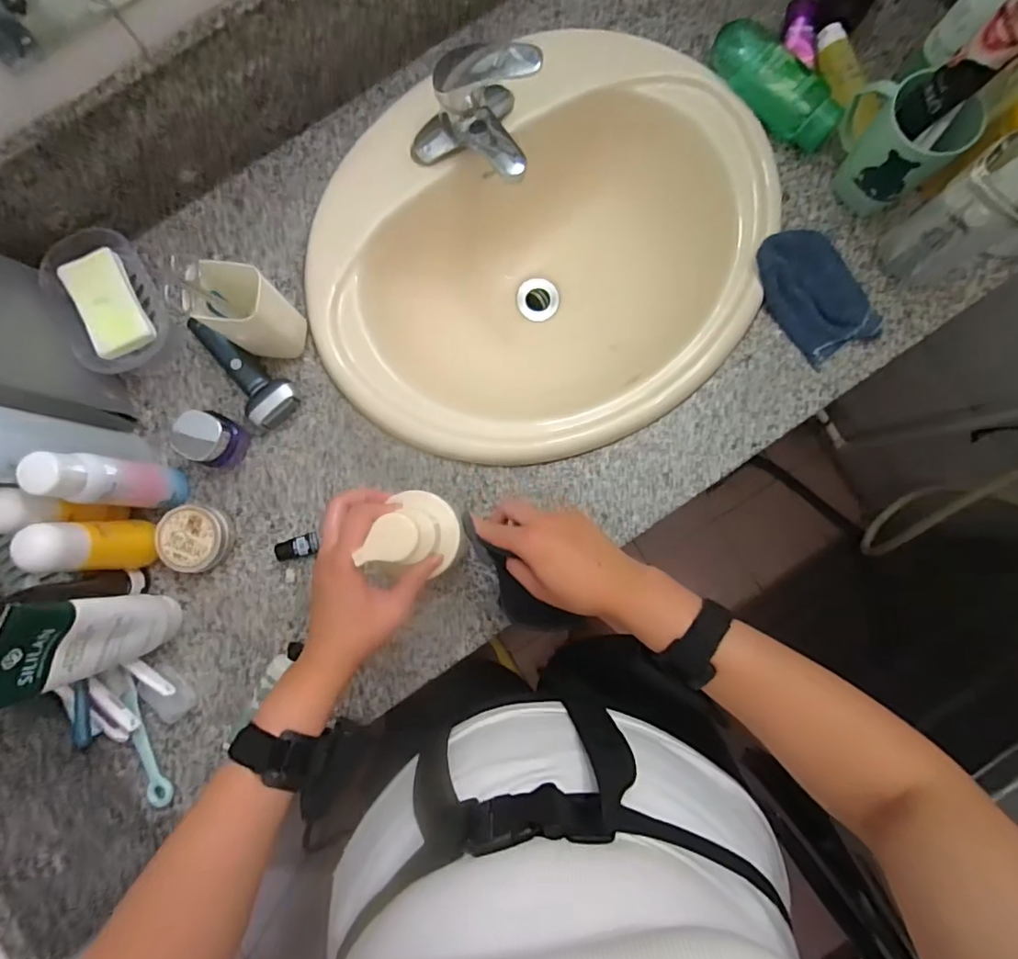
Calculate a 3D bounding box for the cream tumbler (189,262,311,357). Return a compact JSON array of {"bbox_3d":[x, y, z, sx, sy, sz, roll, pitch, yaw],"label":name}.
[{"bbox_3d":[-0.258,-0.166,0.557,0.068,0.125,0.068,0,85,1],"label":"cream tumbler"}]

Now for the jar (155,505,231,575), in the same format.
[{"bbox_3d":[-0.327,0.062,0.584,0.060,0.038,0.067,5,86,0],"label":"jar"}]

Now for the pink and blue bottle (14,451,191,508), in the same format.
[{"bbox_3d":[-0.368,0.002,0.525,0.039,0.169,0.043,6,86,0],"label":"pink and blue bottle"}]

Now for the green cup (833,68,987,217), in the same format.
[{"bbox_3d":[0.382,-0.335,0.564,0.109,0.105,0.073,38,87,2],"label":"green cup"}]

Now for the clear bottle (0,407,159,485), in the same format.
[{"bbox_3d":[-0.407,-0.024,0.502,0.056,0.208,0.063,5,86,0],"label":"clear bottle"}]

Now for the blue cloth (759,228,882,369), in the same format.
[{"bbox_3d":[0.330,-0.201,0.601,0.085,0.028,0.141,-30,87,-2],"label":"blue cloth"}]

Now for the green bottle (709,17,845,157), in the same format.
[{"bbox_3d":[0.287,-0.429,0.606,0.057,0.043,0.166,-45,88,-3],"label":"green bottle"}]

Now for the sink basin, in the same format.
[{"bbox_3d":[0.034,-0.253,0.685,0.523,0.185,0.456,-39,88,-3],"label":"sink basin"}]

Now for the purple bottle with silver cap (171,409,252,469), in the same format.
[{"bbox_3d":[-0.307,-0.042,0.575,0.049,0.066,0.054,21,86,1],"label":"purple bottle with silver cap"}]

